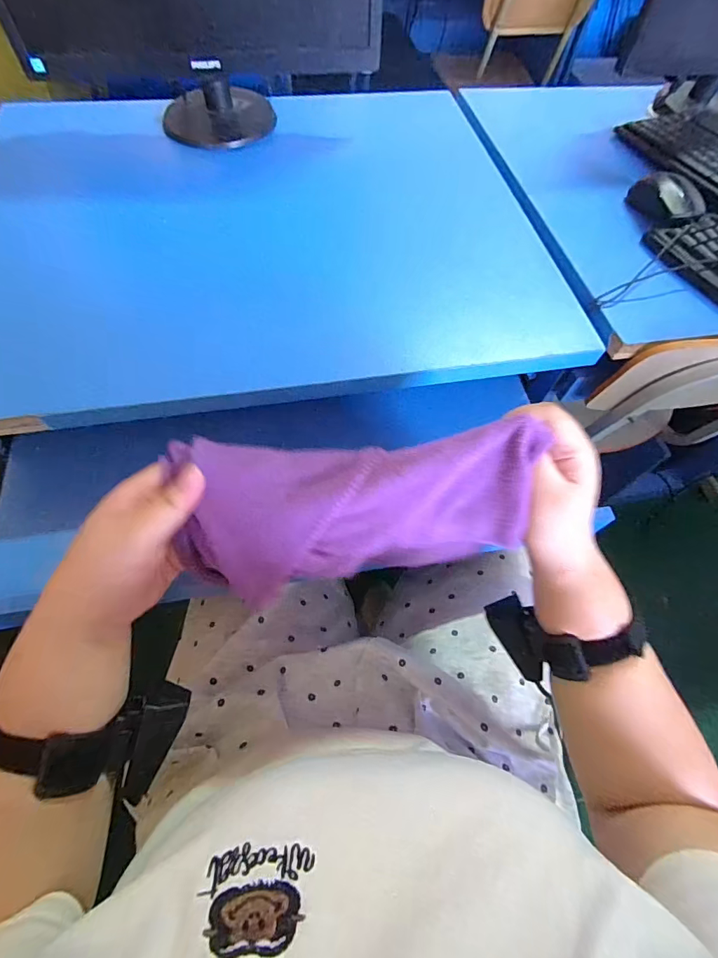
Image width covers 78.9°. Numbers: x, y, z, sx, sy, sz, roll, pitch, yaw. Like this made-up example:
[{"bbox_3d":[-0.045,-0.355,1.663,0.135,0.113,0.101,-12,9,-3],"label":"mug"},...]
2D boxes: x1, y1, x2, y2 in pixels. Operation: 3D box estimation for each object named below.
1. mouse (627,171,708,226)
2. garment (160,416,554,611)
[{"bbox_3d":[0.401,-0.364,0.568,0.065,0.032,0.108,-6,63,-6],"label":"mouse"},{"bbox_3d":[-0.003,0.019,0.293,0.250,0.044,0.103,-6,98,-2],"label":"garment"}]

